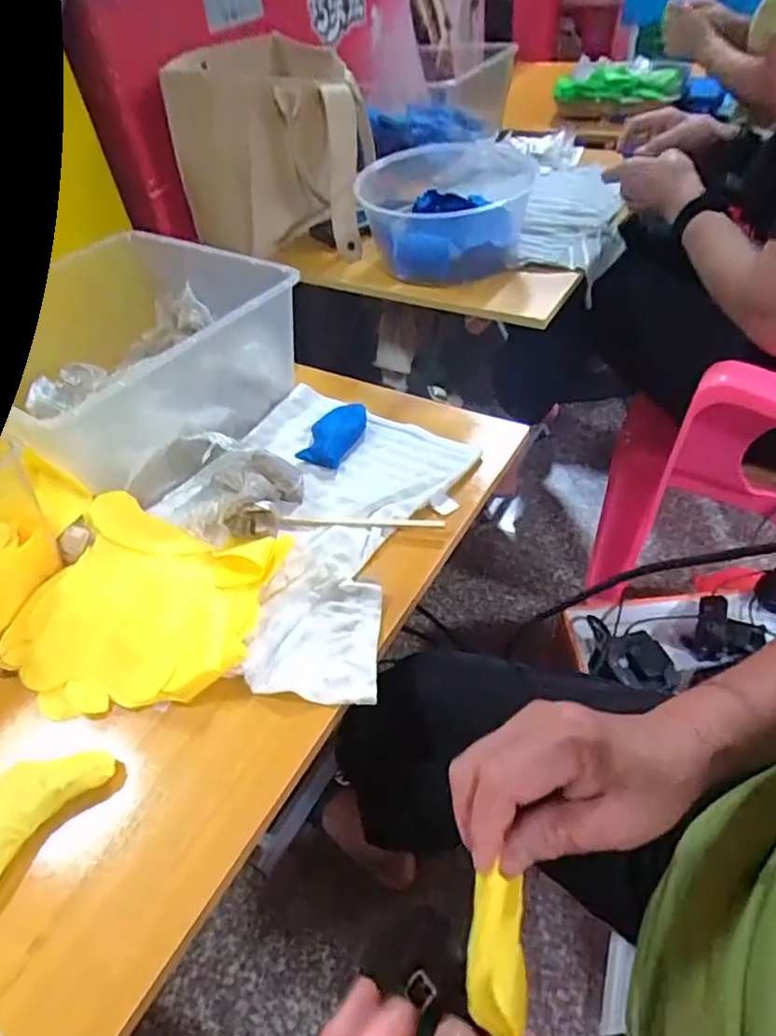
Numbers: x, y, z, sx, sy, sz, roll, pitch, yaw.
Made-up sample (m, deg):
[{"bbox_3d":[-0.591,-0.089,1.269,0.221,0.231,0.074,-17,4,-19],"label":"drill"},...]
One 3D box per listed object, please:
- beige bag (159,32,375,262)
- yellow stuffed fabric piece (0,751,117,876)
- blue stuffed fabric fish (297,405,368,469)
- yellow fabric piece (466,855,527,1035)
[{"bbox_3d":[-0.158,-0.511,0.845,0.258,0.239,0.131,6,41,9],"label":"beige bag"},{"bbox_3d":[-0.238,0.186,0.394,0.060,0.019,0.104,27,55,28],"label":"yellow stuffed fabric piece"},{"bbox_3d":[-0.057,-0.090,0.634,0.055,0.012,0.091,8,49,15],"label":"blue stuffed fabric fish"},{"bbox_3d":[0.046,0.185,0.257,0.024,0.013,0.061,1,72,8],"label":"yellow fabric piece"}]

